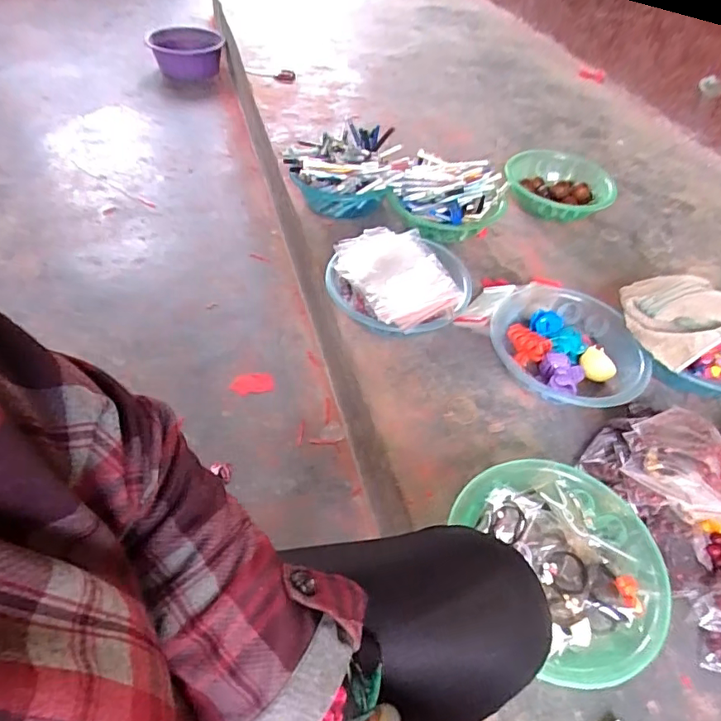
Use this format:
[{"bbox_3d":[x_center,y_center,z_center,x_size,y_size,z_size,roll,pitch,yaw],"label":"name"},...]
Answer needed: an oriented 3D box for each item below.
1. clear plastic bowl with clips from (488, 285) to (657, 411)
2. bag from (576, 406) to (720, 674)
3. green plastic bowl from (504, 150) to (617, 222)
[{"bbox_3d":[0.317,-0.020,0.812,0.215,0.072,0.250,-1,49,-7],"label":"clear plastic bowl with clips"},{"bbox_3d":[0.424,0.191,0.625,0.168,0.106,0.325,-10,51,-14],"label":"bag"},{"bbox_3d":[0.423,-0.380,1.120,0.221,0.078,0.197,8,49,1],"label":"green plastic bowl"}]

